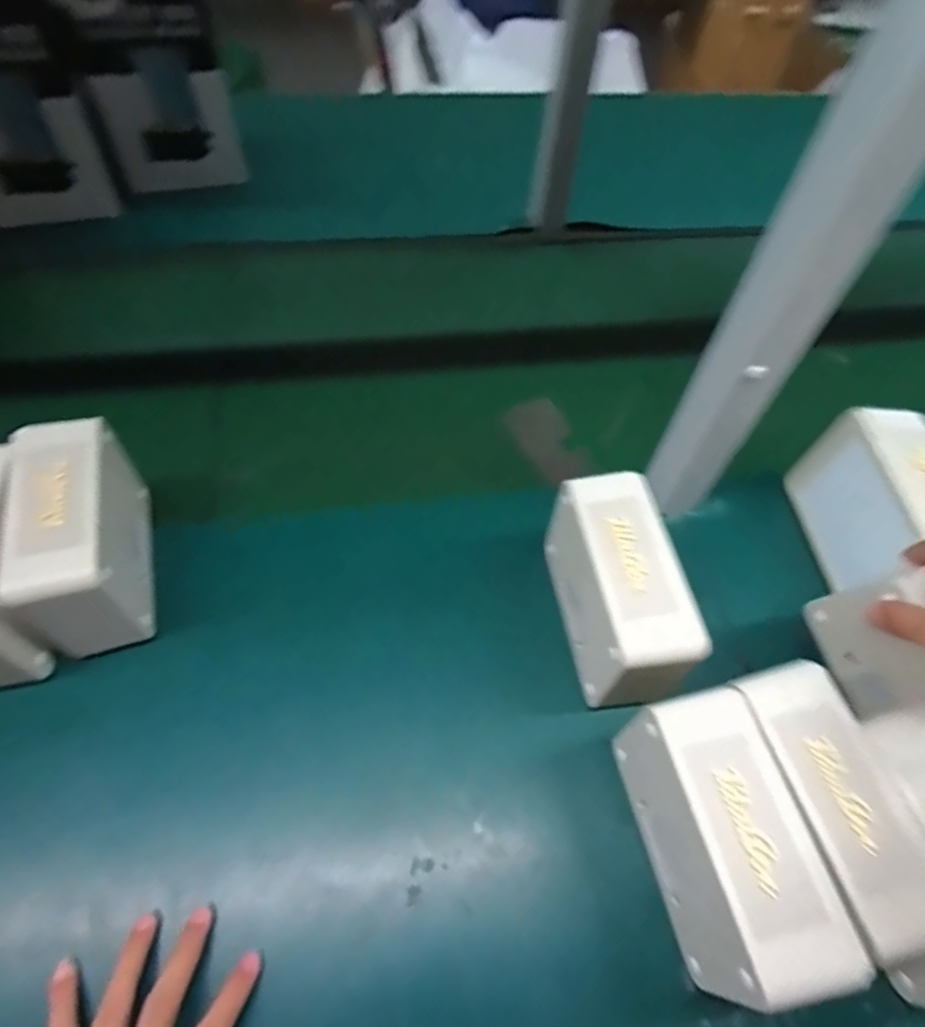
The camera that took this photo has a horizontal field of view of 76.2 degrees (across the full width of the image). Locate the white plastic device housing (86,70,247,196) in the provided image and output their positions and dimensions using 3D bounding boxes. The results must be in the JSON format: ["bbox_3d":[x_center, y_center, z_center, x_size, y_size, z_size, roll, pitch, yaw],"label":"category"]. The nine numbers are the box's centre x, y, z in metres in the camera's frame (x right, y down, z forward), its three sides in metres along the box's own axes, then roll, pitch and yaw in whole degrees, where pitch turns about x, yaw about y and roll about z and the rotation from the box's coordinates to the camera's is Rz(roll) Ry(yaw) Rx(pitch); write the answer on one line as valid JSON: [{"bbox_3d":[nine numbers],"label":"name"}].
[{"bbox_3d":[-0.359,-0.472,0.737,0.147,0.123,0.045,-34,65,-24],"label":"white plastic device housing"}]

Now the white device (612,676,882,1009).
[{"bbox_3d":[0.142,0.188,0.340,0.052,0.110,0.140,-9,57,-10],"label":"white device"}]

